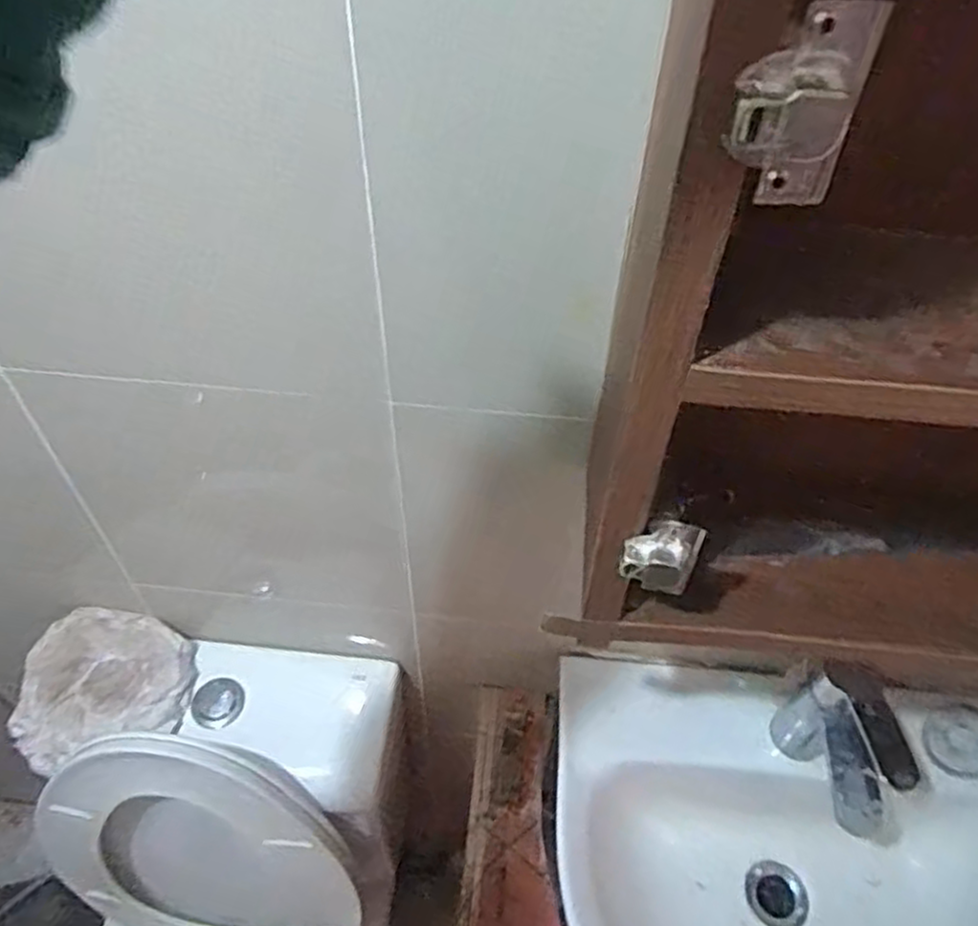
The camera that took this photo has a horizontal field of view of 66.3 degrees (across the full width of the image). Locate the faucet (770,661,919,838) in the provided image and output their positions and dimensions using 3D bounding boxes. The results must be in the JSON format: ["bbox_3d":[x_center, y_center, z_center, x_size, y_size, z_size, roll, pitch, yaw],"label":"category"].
[{"bbox_3d":[0.303,0.249,0.645,0.041,0.155,0.132,-3,48,-4],"label":"faucet"}]

